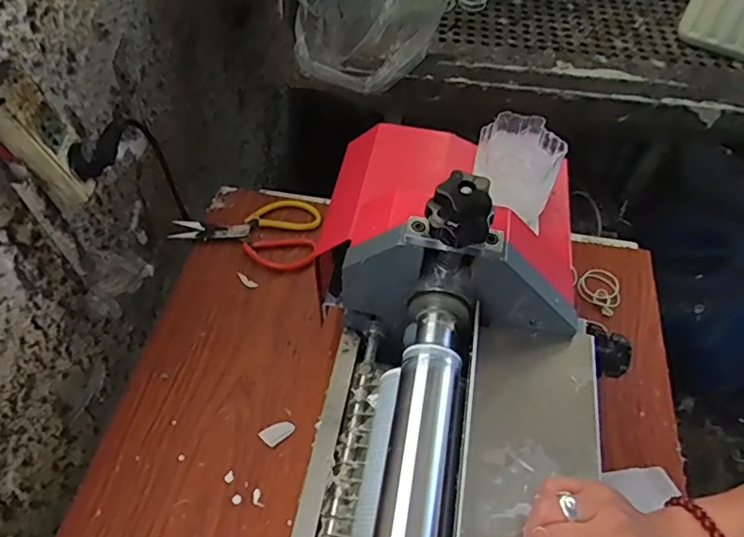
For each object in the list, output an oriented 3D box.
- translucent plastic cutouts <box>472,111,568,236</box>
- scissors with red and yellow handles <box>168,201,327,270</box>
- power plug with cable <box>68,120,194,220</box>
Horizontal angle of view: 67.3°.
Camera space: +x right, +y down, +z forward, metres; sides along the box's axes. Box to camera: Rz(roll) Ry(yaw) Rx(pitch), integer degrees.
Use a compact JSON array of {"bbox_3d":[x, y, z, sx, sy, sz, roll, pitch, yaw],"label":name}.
[{"bbox_3d":[0.134,-0.095,0.521,0.074,0.072,0.068,14,54,8],"label":"translucent plastic cutouts"},{"bbox_3d":[-0.162,-0.060,0.755,0.188,0.012,0.114,12,54,7],"label":"scissors with red and yellow handles"},{"bbox_3d":[-0.266,-0.118,0.650,0.026,0.241,0.076,8,87,3],"label":"power plug with cable"}]

